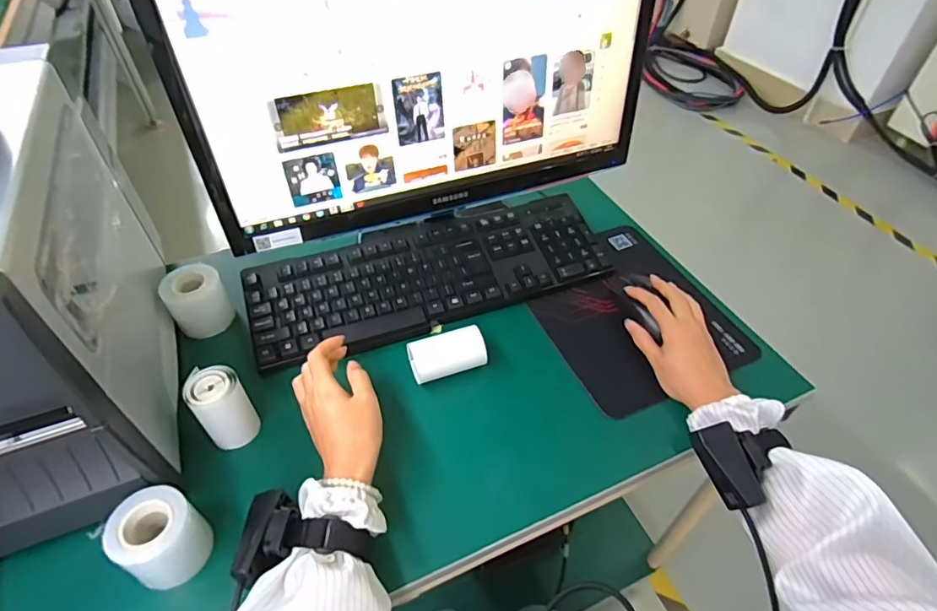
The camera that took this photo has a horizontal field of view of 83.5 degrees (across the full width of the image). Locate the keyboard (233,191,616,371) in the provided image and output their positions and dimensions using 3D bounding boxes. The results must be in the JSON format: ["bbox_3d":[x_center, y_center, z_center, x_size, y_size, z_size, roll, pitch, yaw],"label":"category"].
[{"bbox_3d":[-0.046,-0.043,0.649,0.430,0.035,0.150,-17,49,-16],"label":"keyboard"}]

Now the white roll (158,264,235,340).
[{"bbox_3d":[-0.317,-0.006,0.616,0.063,0.067,0.054,-31,54,-27],"label":"white roll"}]

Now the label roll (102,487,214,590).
[{"bbox_3d":[-0.250,0.189,0.428,0.059,0.059,0.058,0,47,0],"label":"label roll"}]

